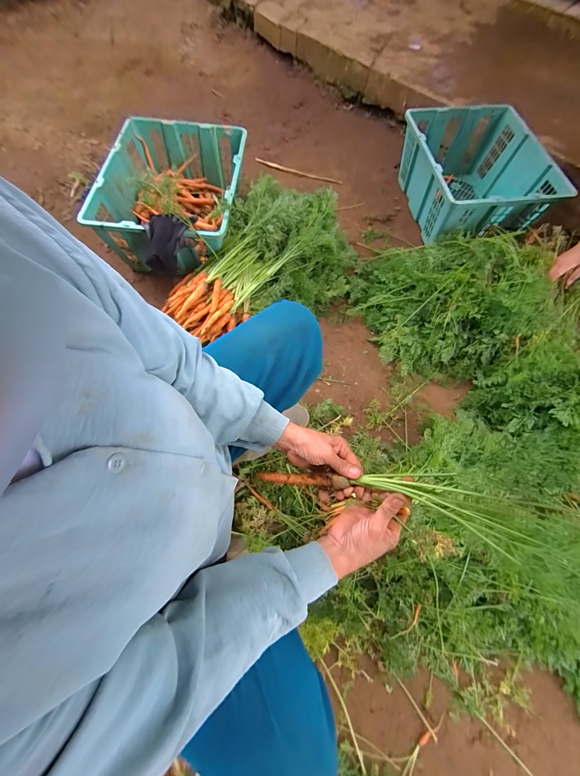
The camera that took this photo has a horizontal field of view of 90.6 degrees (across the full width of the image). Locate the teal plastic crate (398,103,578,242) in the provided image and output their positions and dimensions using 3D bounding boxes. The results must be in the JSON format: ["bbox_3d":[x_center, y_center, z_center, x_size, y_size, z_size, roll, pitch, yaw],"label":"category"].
[{"bbox_3d":[0.619,-0.752,1.028,0.389,0.224,0.568,-11,69,-5],"label":"teal plastic crate"}]

